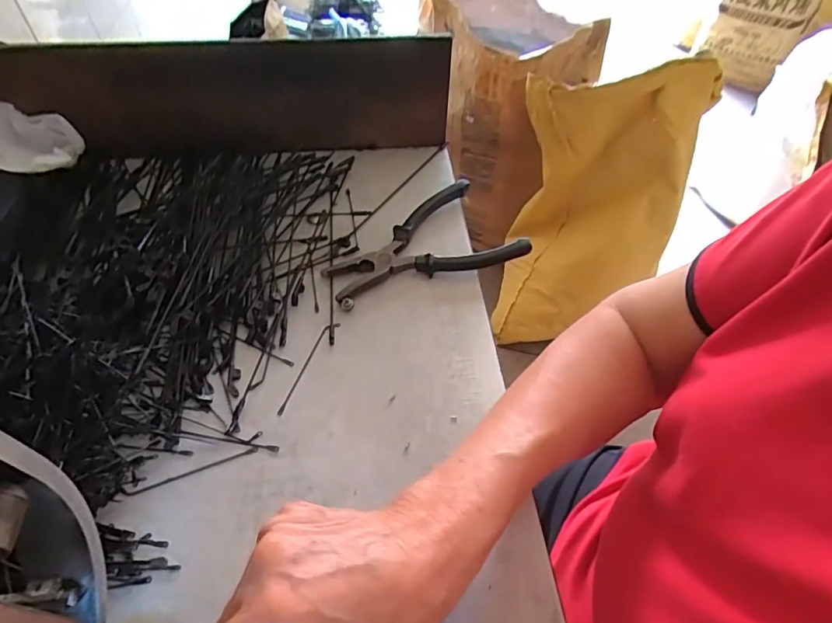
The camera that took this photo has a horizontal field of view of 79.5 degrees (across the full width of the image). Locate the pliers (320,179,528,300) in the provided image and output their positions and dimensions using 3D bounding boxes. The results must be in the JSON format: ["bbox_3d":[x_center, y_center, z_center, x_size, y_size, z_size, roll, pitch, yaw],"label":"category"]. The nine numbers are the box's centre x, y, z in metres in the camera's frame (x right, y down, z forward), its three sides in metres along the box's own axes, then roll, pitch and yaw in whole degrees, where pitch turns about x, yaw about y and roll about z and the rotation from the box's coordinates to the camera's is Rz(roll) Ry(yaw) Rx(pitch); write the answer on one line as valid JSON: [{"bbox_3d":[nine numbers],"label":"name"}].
[{"bbox_3d":[0.002,-0.067,0.449,0.170,0.021,0.102,-14,53,-13],"label":"pliers"}]

